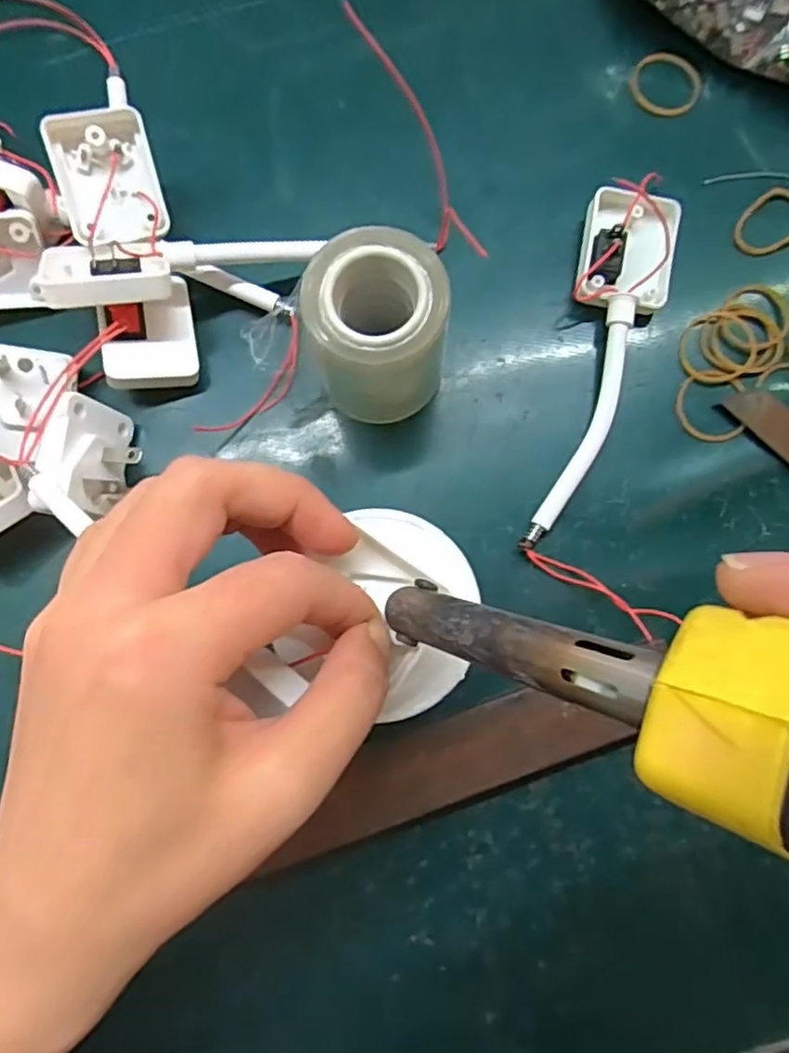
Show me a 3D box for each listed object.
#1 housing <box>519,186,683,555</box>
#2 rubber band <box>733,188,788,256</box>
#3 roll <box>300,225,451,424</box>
[{"bbox_3d":[0.086,-0.068,0.275,0.039,0.023,0.158,16,83,4],"label":"housing"},{"bbox_3d":[0.167,-0.135,0.295,0.037,0.004,0.025,-34,83,-3],"label":"rubber band"},{"bbox_3d":[-0.006,-0.072,0.256,0.049,0.069,0.048,0,82,1],"label":"roll"}]

